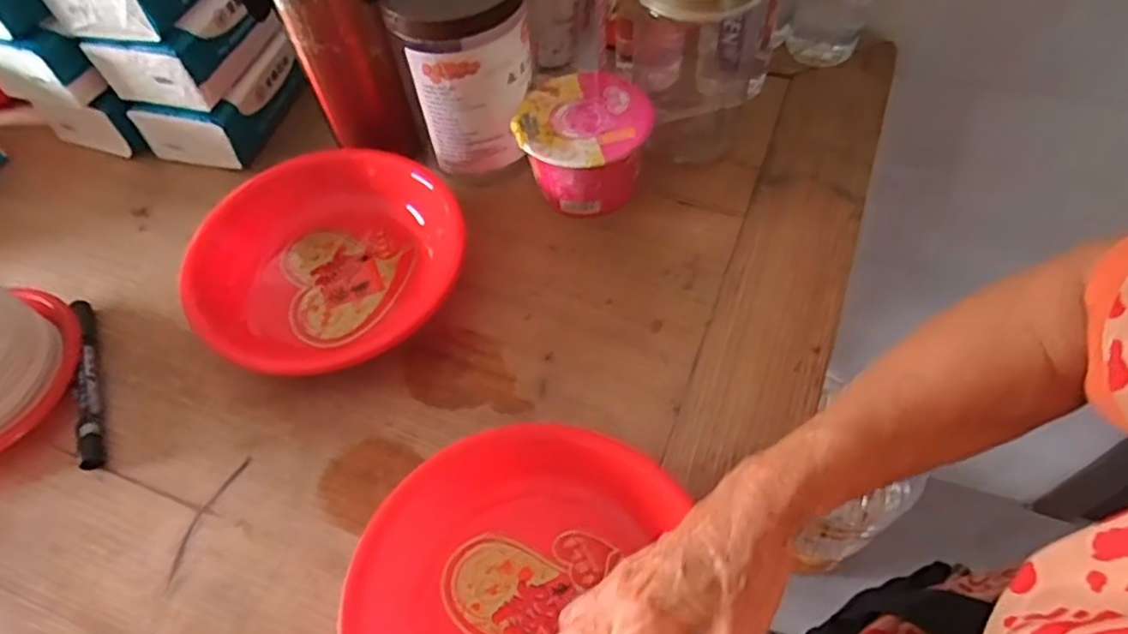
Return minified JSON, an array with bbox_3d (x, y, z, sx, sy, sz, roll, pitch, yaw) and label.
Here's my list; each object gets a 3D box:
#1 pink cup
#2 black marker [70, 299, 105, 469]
[{"bbox_3d":[0.015,-0.127,0.524,0.093,0.066,0.092,-1,58,2],"label":"pink cup"},{"bbox_3d":[-0.327,0.041,0.471,0.016,0.015,0.138,-24,59,-12],"label":"black marker"}]

